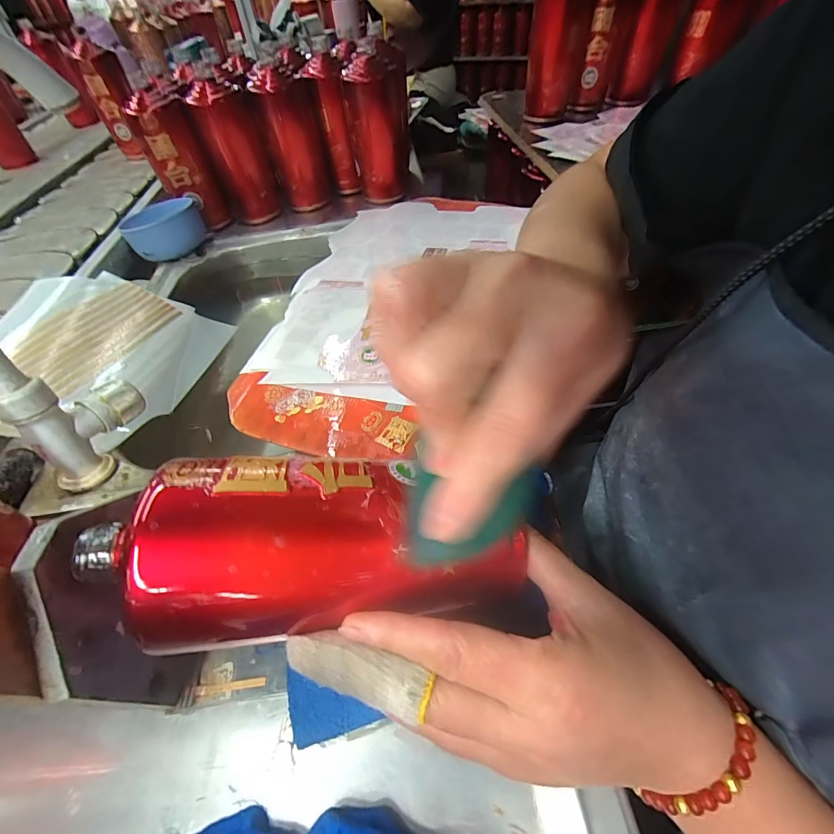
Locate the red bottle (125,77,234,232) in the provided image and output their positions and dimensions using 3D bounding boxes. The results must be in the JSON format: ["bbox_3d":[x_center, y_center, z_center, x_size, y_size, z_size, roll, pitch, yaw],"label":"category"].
[{"bbox_3d":[-0.348,-0.368,0.567,0.077,0.172,0.072,-28,54,-18],"label":"red bottle"}]

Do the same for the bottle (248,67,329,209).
[{"bbox_3d":[-0.194,-0.434,0.610,0.084,0.177,0.072,-12,50,-6],"label":"bottle"}]

